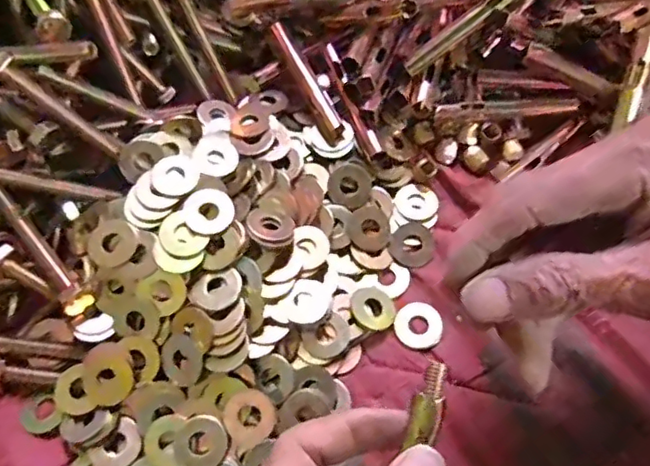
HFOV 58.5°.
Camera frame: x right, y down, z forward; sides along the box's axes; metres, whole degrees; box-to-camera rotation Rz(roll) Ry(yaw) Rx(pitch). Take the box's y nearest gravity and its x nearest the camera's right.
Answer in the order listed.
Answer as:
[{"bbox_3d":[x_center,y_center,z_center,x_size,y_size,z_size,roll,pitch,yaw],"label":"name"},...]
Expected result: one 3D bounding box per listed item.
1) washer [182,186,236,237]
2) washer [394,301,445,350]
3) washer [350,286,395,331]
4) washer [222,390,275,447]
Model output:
[{"bbox_3d":[-0.058,-0.011,0.292,0.025,0.004,0.024,3,74,-12],"label":"washer"},{"bbox_3d":[0.049,0.048,0.298,0.023,0.004,0.024,-1,66,1],"label":"washer"},{"bbox_3d":[0.025,0.039,0.303,0.022,0.004,0.023,6,64,-12],"label":"washer"},{"bbox_3d":[-0.036,0.086,0.273,0.023,0.004,0.024,-1,66,1],"label":"washer"}]

